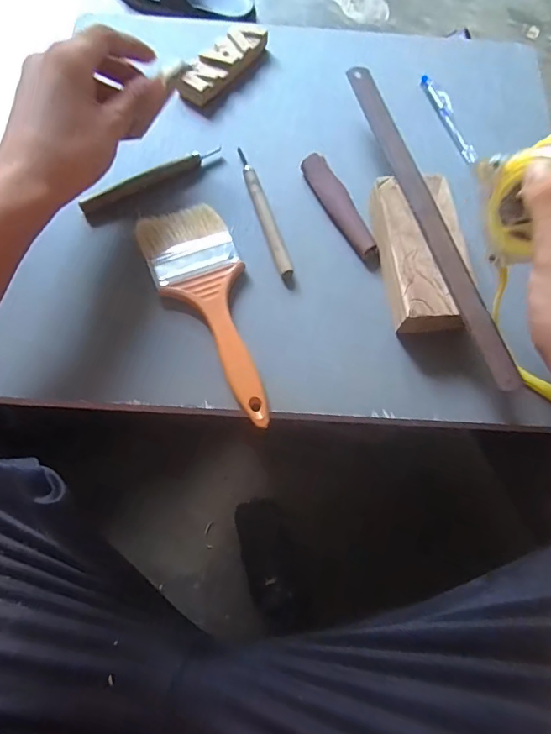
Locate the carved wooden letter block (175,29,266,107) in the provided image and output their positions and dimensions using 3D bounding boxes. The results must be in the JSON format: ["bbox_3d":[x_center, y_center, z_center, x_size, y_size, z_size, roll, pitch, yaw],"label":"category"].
[{"bbox_3d":[-0.048,-0.289,0.448,0.036,0.023,0.103,37,74,11],"label":"carved wooden letter block"}]

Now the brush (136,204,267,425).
[{"bbox_3d":[-0.045,-0.044,0.359,0.066,0.014,0.188,-23,73,-9],"label":"brush"}]

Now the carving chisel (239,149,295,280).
[{"bbox_3d":[-0.010,-0.130,0.388,0.011,0.010,0.131,-16,72,-7],"label":"carving chisel"}]

